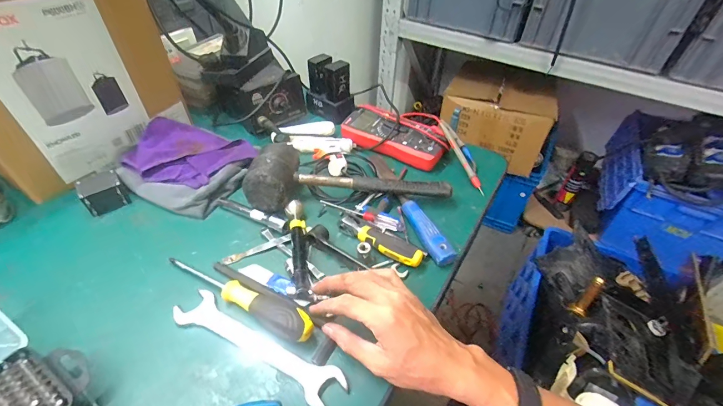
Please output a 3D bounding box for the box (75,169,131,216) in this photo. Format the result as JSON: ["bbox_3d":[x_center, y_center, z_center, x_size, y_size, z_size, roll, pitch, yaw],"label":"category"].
[{"bbox_3d":[-0.376,-0.015,0.489,0.050,0.040,0.052,-26,51,-26],"label":"box"}]

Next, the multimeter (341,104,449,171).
[{"bbox_3d":[0.059,-0.121,0.598,0.185,0.039,0.080,26,49,22],"label":"multimeter"}]

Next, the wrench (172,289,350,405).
[{"bbox_3d":[-0.109,0.148,0.349,0.200,0.004,0.040,21,47,18],"label":"wrench"}]

